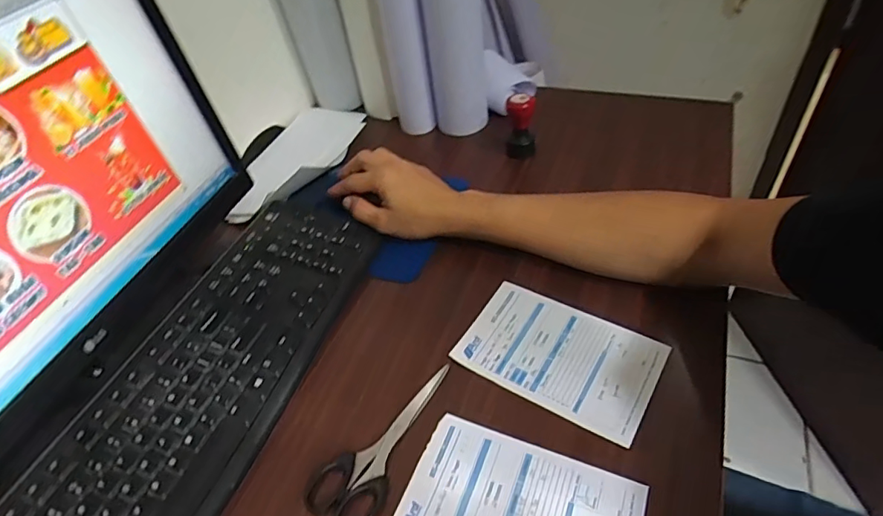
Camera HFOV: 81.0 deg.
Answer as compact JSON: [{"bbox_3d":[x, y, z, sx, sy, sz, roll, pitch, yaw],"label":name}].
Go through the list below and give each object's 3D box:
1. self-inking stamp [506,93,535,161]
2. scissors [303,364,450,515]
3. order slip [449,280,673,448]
[{"bbox_3d":[0.099,-0.166,0.639,0.039,0.079,0.034,3,46,11],"label":"self-inking stamp"},{"bbox_3d":[-0.051,0.145,0.418,0.057,0.011,0.148,14,49,21],"label":"scissors"},{"bbox_3d":[0.103,0.084,0.456,0.161,0.005,0.104,22,52,26],"label":"order slip"}]

